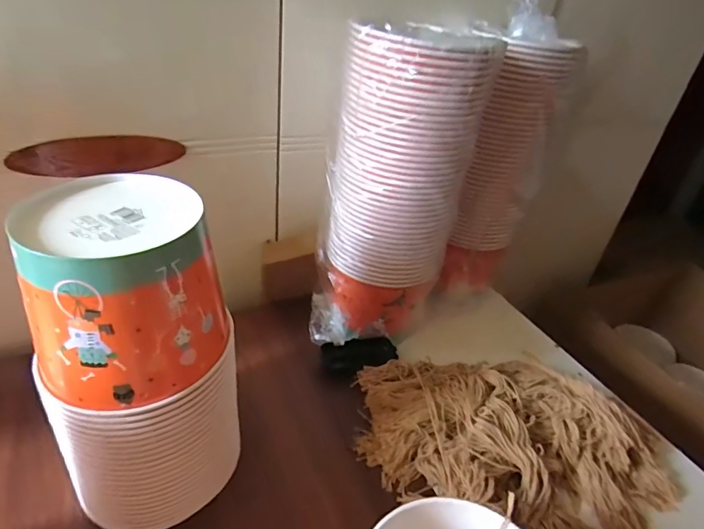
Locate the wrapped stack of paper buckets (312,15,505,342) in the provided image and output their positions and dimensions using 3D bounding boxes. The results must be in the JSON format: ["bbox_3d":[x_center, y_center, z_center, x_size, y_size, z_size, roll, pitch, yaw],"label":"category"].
[{"bbox_3d":[0.050,-0.071,0.595,0.142,0.425,0.157,-20,43,-36],"label":"wrapped stack of paper buckets"}]

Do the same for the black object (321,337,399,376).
[{"bbox_3d":[0.010,0.128,0.649,0.103,0.024,0.050,-3,35,-15],"label":"black object"}]

